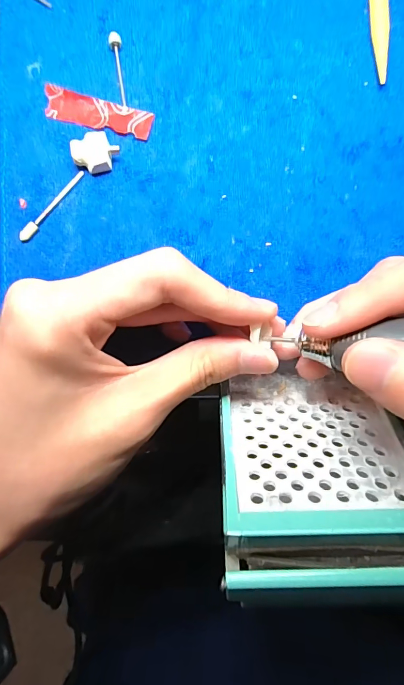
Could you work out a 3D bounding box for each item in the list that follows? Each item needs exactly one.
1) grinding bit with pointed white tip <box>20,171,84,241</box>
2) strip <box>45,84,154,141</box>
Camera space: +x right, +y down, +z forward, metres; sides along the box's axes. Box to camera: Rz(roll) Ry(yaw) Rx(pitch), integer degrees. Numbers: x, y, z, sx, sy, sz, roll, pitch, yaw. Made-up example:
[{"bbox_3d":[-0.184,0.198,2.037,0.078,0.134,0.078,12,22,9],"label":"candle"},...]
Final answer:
[{"bbox_3d":[-0.080,-0.072,0.203,0.005,0.004,0.047,38,87,8],"label":"grinding bit with pointed white tip"},{"bbox_3d":[-0.055,-0.124,0.205,0.058,0.007,0.017,16,83,5],"label":"strip"}]

